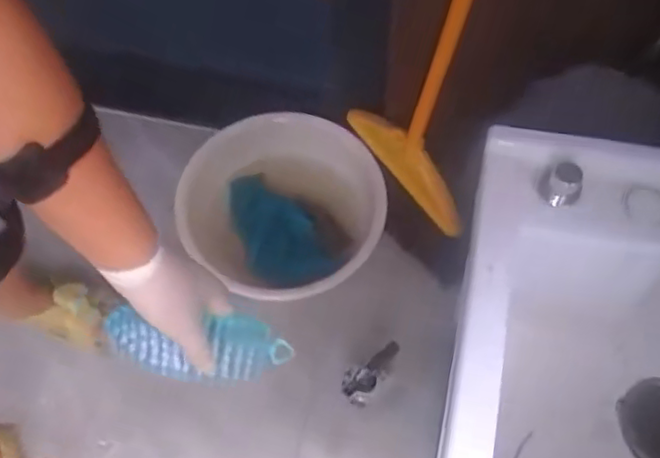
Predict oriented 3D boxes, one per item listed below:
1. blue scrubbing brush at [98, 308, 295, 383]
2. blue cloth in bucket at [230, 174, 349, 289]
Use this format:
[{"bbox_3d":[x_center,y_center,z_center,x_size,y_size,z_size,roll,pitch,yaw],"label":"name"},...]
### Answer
[{"bbox_3d":[-0.126,0.101,0.566,0.145,0.042,0.064,9,108,0],"label":"blue scrubbing brush"},{"bbox_3d":[-0.073,0.011,0.992,0.131,0.092,0.215,-21,65,-10],"label":"blue cloth in bucket"}]

